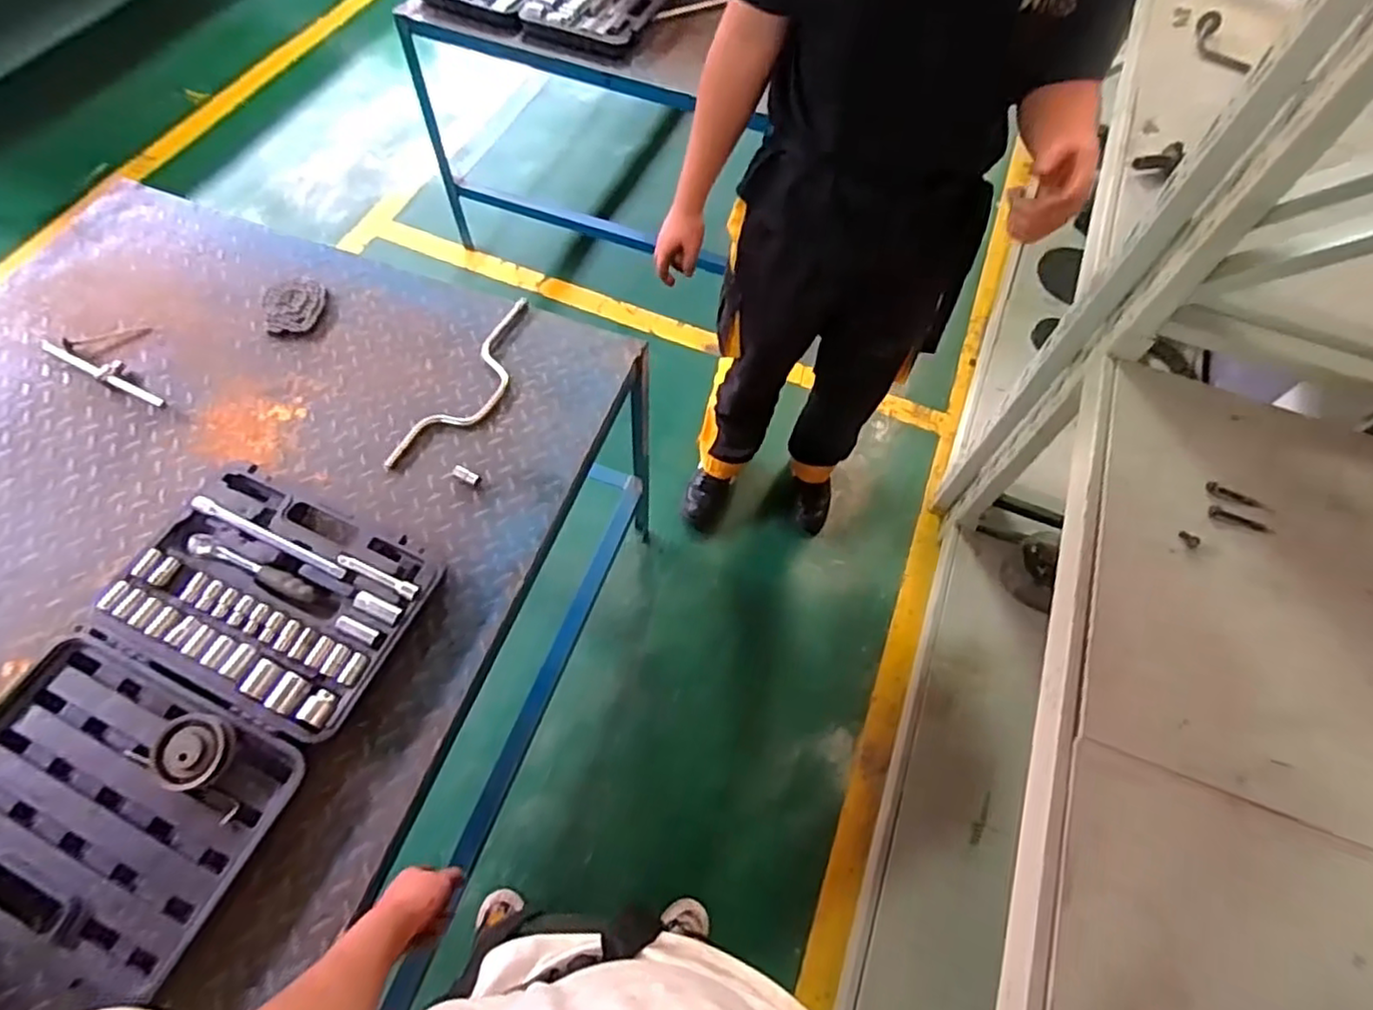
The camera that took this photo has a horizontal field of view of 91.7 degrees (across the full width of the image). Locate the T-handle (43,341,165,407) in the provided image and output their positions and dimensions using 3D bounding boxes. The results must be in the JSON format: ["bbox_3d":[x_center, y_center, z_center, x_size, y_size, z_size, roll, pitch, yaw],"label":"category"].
[{"bbox_3d":[-0.901,-0.210,1.033,0.229,0.024,0.037,23,64,13],"label":"T-handle"}]

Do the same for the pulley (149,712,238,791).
[{"bbox_3d":[-0.565,0.281,0.762,0.072,0.032,0.080,10,61,2],"label":"pulley"}]

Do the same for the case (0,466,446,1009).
[{"bbox_3d":[-0.608,0.237,0.805,0.366,0.055,0.573,23,64,13],"label":"case"}]

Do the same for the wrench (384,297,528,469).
[{"bbox_3d":[-0.336,-0.193,1.053,0.092,0.021,0.354,22,63,12],"label":"wrench"}]

